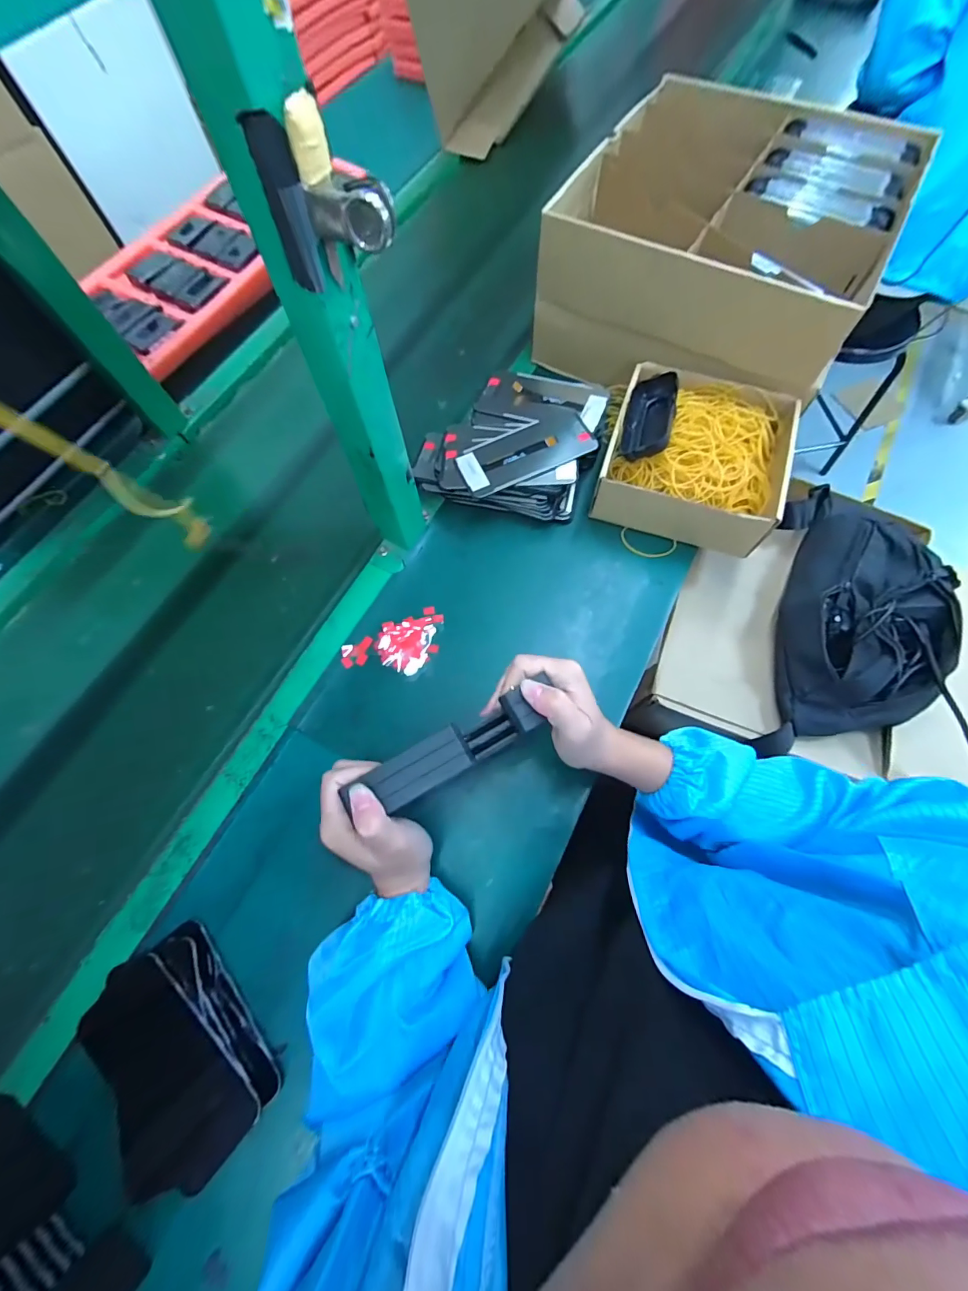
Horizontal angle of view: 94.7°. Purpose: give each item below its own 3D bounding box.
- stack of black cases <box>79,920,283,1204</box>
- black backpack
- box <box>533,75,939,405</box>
[{"bbox_3d":[-0.253,0.335,0.364,0.111,0.029,0.160,-38,73,-12],"label":"stack of black cases"},{"bbox_3d":[0.423,-0.041,0.508,0.165,0.079,0.336,15,71,7],"label":"black backpack"},{"bbox_3d":[0.304,-0.525,0.590,0.362,0.152,0.389,24,72,10],"label":"box"}]

